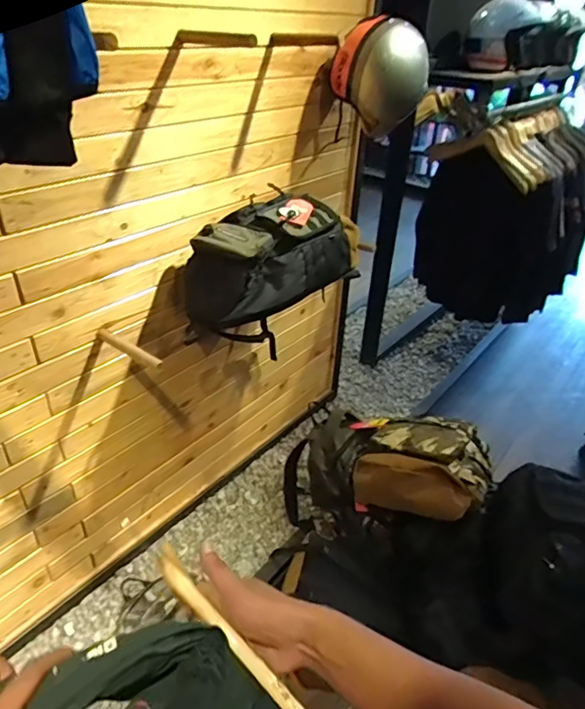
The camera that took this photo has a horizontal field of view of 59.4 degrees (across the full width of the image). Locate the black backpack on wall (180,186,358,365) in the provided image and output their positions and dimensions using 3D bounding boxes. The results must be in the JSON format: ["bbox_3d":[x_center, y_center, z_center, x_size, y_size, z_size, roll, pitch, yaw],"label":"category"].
[{"bbox_3d":[-0.074,-0.224,1.291,0.330,0.267,0.422,20,37,23],"label":"black backpack on wall"}]

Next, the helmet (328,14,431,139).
[{"bbox_3d":[0.243,-0.774,1.445,0.263,0.284,0.212,8,34,7],"label":"helmet"}]

